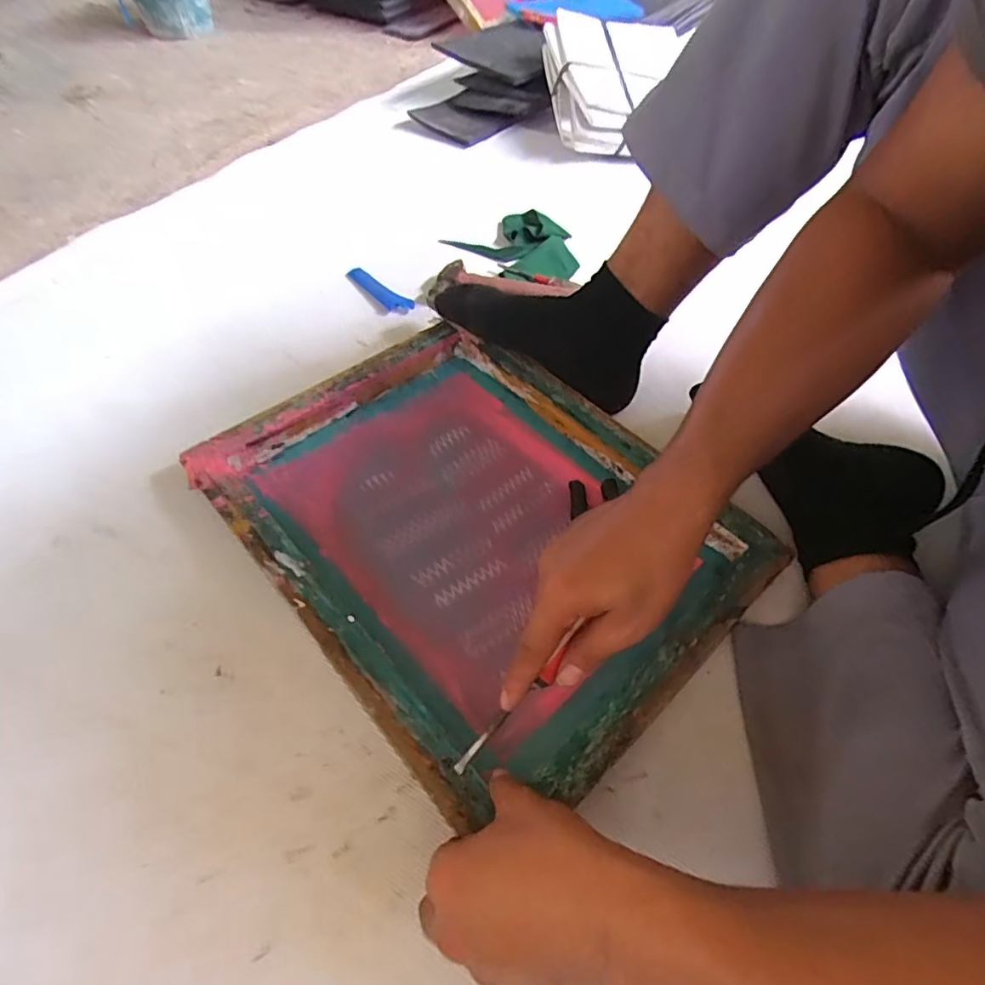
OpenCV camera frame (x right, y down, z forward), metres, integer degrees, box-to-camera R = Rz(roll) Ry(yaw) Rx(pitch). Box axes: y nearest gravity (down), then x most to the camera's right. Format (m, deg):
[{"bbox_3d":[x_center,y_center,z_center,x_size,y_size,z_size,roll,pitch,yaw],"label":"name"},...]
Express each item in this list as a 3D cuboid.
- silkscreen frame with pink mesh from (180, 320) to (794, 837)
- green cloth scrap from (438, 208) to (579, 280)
[{"bbox_3d":[-0.017,0.022,0.515,0.342,0.051,0.438,-36,61,-24],"label":"silkscreen frame with pink mesh"},{"bbox_3d":[0.032,-0.373,0.842,0.190,0.045,0.132,3,53,0],"label":"green cloth scrap"}]

